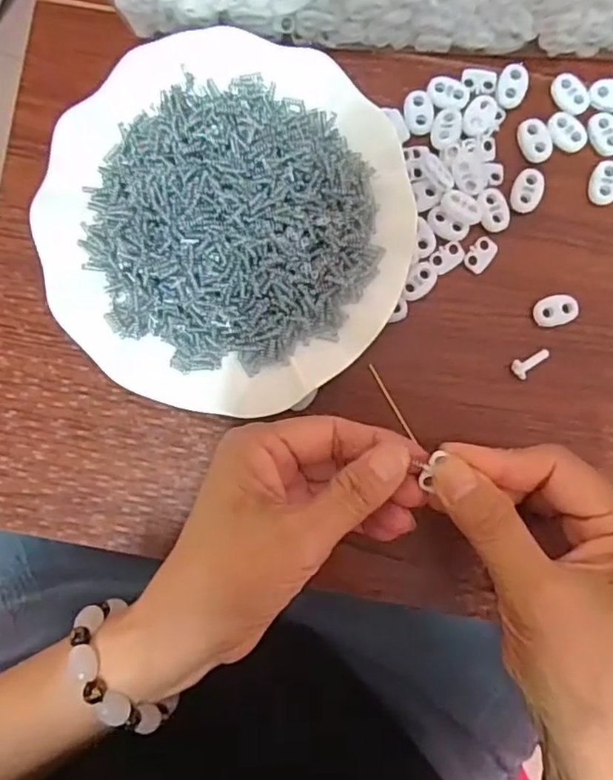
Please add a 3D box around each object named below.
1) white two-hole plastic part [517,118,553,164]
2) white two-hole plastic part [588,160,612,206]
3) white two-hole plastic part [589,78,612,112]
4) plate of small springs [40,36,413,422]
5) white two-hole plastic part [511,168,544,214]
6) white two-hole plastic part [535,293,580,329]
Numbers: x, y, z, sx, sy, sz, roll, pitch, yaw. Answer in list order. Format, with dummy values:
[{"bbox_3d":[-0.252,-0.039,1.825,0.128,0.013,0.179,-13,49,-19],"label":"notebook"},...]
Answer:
[{"bbox_3d":[0.121,-0.132,0.311,0.015,0.004,0.023,-22,89,2],"label":"white two-hole plastic part"},{"bbox_3d":[0.156,-0.109,0.311,0.015,0.006,0.023,5,90,2],"label":"white two-hole plastic part"},{"bbox_3d":[0.160,-0.154,0.309,0.022,0.004,0.016,12,90,2],"label":"white two-hole plastic part"},{"bbox_3d":[-0.041,-0.084,0.305,0.180,0.028,0.183,0,90,2],"label":"plate of small springs"},{"bbox_3d":[0.116,-0.105,0.312,0.015,0.004,0.023,13,90,2],"label":"white two-hole plastic part"},{"bbox_3d":[0.131,-0.042,0.310,0.022,0.004,0.016,-11,89,2],"label":"white two-hole plastic part"}]

